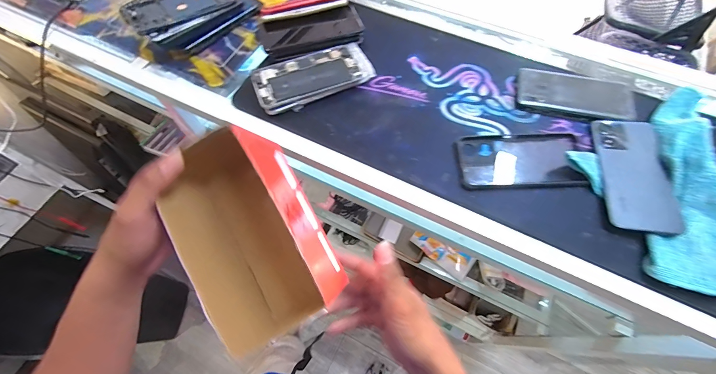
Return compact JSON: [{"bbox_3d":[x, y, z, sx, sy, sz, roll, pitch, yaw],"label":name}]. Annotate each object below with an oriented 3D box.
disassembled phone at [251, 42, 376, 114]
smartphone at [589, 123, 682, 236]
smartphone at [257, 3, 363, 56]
[{"bbox_3d":[-0.066,-0.169,0.471,0.175,0.014,0.077,-22,67,-9],"label":"disassembled phone"},{"bbox_3d":[0.352,-0.017,0.398,0.075,0.011,0.159,7,62,11],"label":"smartphone"},{"bbox_3d":[-0.077,-0.254,0.511,0.164,0.011,0.068,-15,79,-1],"label":"smartphone"}]

